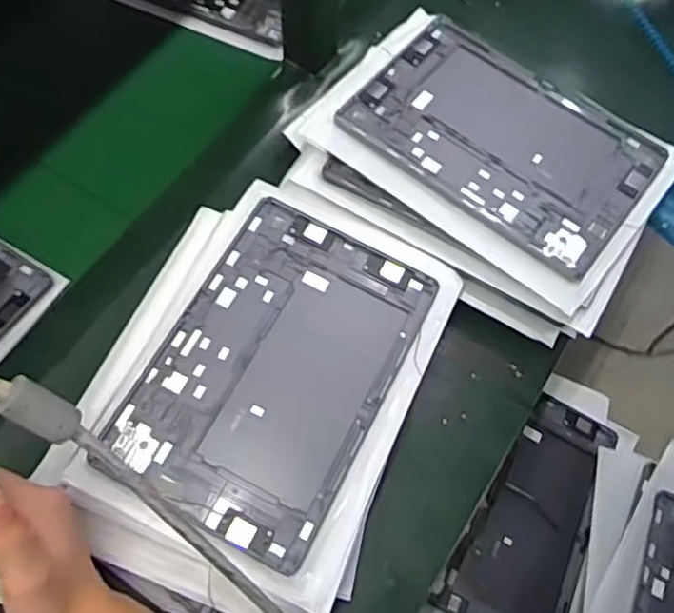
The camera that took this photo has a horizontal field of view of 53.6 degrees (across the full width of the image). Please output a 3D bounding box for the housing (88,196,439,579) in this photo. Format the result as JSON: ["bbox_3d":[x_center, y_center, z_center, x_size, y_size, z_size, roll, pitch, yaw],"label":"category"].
[{"bbox_3d":[-0.045,0.046,0.513,0.165,0.006,0.251,27,67,5],"label":"housing"}]

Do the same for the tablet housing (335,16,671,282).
[{"bbox_3d":[0.148,-0.152,0.601,0.255,0.010,0.166,37,69,13],"label":"tablet housing"}]

